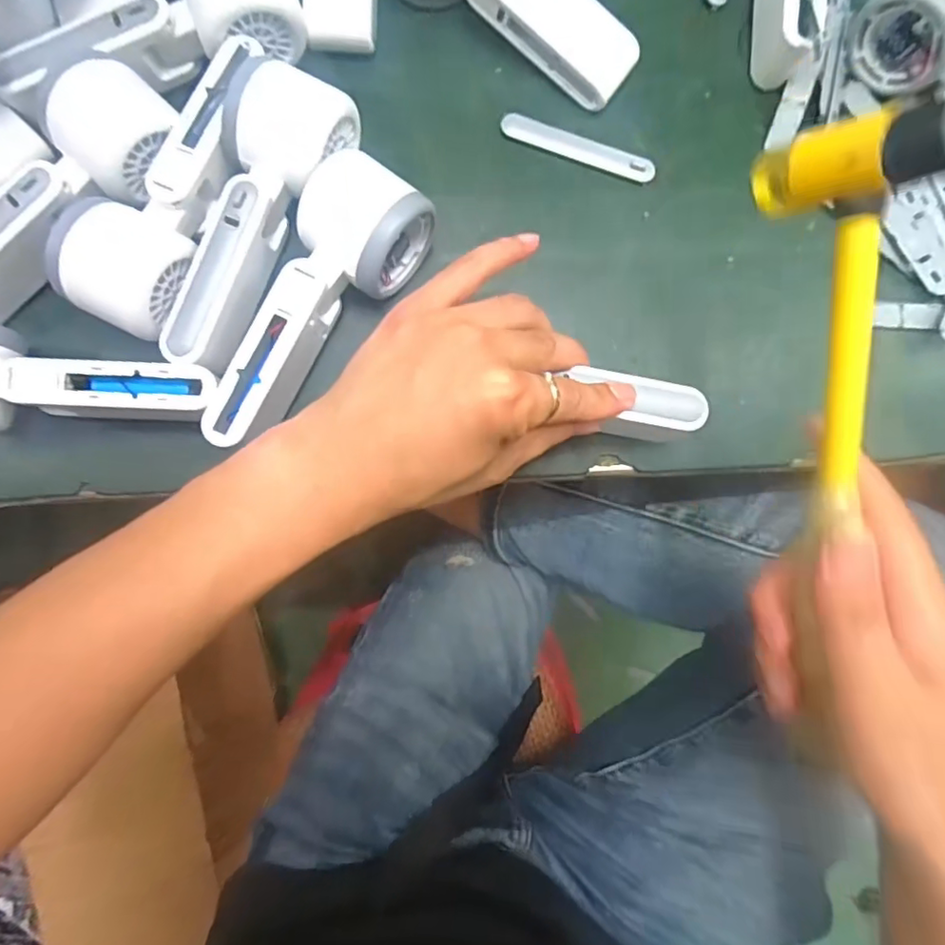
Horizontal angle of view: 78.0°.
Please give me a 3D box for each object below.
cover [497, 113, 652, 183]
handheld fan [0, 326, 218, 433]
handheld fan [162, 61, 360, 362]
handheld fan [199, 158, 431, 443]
[{"bbox_3d":[0.064,-0.196,0.352,0.094,0.006,0.015,20,84,1],"label":"cover"},{"bbox_3d":[-0.214,-0.040,0.300,0.161,0.050,0.057,10,84,0],"label":"handheld fan"},{"bbox_3d":[-0.113,-0.128,0.316,0.060,0.058,0.159,16,84,0],"label":"handheld fan"},{"bbox_3d":[-0.088,-0.085,0.313,0.061,0.052,0.164,32,84,2],"label":"handheld fan"}]

